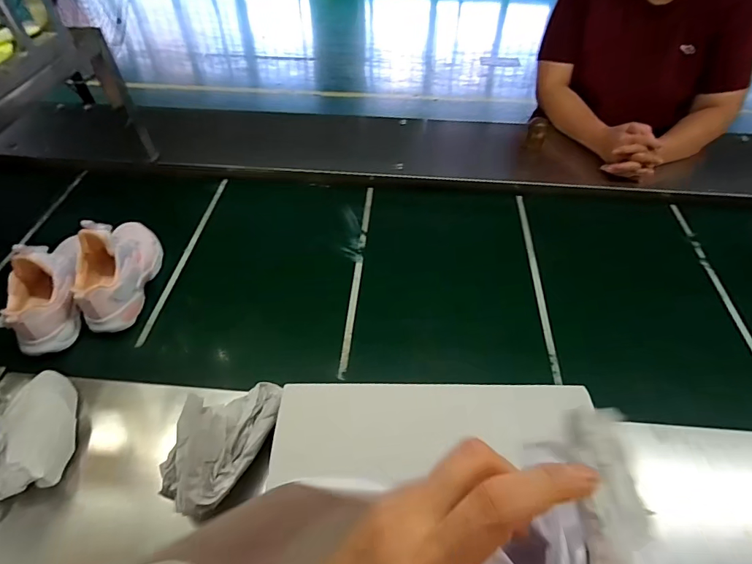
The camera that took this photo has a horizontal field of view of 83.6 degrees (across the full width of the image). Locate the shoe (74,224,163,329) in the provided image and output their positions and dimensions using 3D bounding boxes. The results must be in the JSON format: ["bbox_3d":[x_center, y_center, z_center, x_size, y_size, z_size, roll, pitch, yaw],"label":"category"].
[{"bbox_3d":[-0.414,-0.039,0.667,0.076,0.125,0.209,-1,50,-2],"label":"shoe"}]

